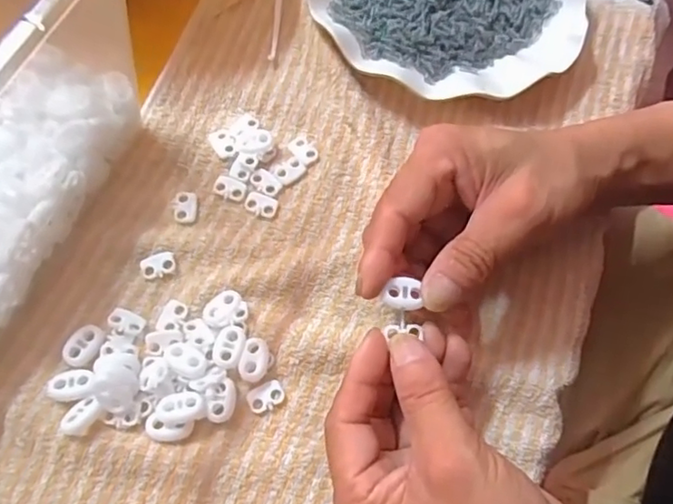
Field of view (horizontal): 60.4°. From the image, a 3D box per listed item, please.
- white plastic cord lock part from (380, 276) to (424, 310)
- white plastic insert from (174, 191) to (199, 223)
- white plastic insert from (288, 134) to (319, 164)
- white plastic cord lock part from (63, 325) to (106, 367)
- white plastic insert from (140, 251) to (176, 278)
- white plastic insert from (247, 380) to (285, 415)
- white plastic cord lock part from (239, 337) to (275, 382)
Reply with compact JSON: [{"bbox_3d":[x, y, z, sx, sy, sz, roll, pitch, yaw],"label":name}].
[{"bbox_3d":[0.031,0.020,0.268,0.017,0.004,0.015,1,68,-2],"label":"white plastic cord lock part"},{"bbox_3d":[-0.085,-0.026,0.328,0.013,0.005,0.020,-1,68,-3],"label":"white plastic insert"},{"bbox_3d":[-0.020,-0.062,0.346,0.019,0.004,0.012,43,72,13],"label":"white plastic insert"},{"bbox_3d":[-0.128,0.048,0.294,0.016,0.006,0.022,34,71,10],"label":"white plastic cord lock part"},{"bbox_3d":[-0.097,0.007,0.313,0.018,0.004,0.013,-15,70,-9],"label":"white plastic insert"},{"bbox_3d":[-0.036,0.073,0.293,0.019,0.004,0.013,-29,72,-13],"label":"white plastic insert"},{"bbox_3d":[-0.041,0.055,0.295,0.016,0.007,0.022,11,68,2],"label":"white plastic cord lock part"}]

